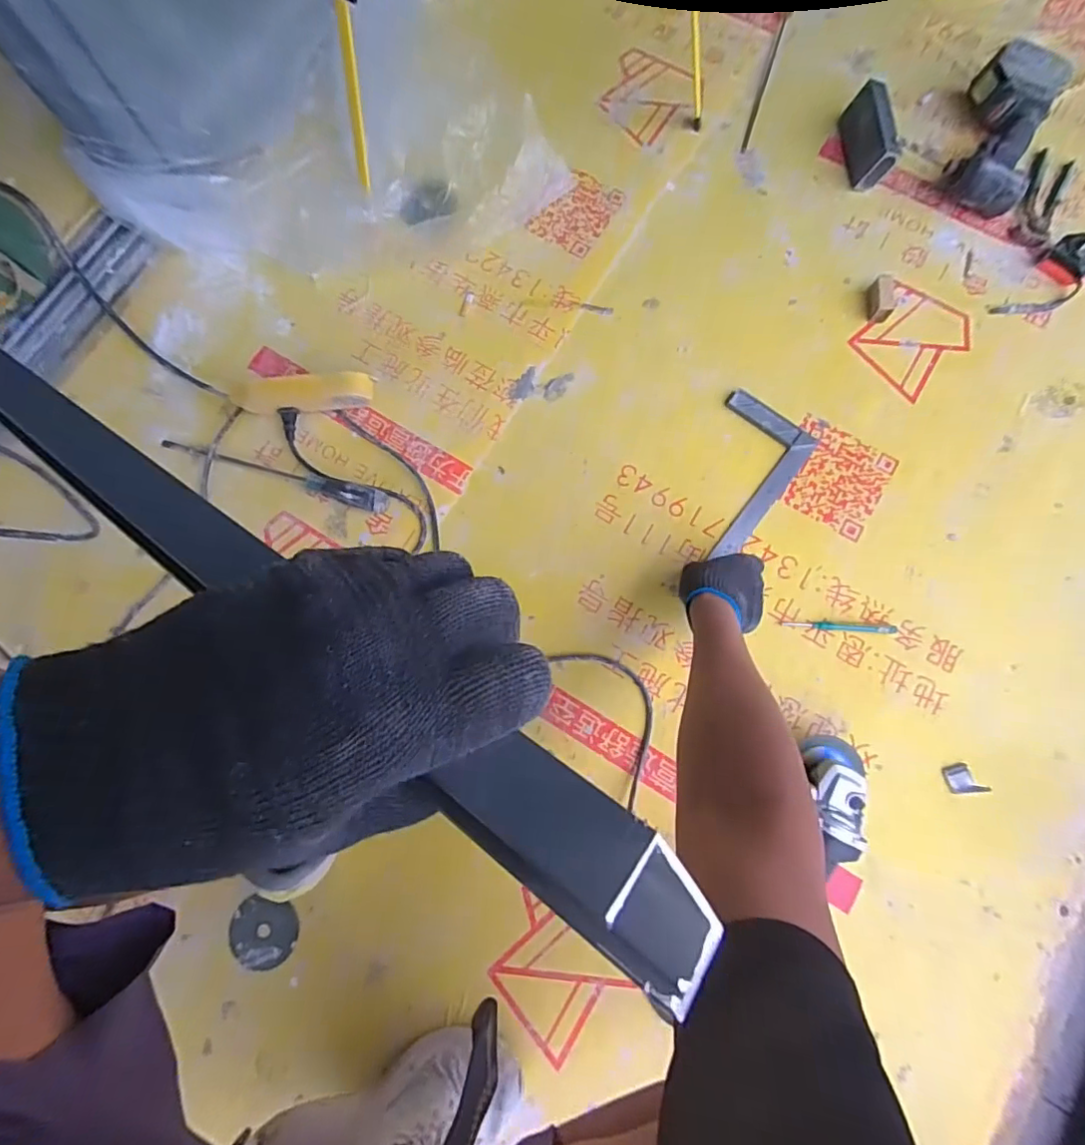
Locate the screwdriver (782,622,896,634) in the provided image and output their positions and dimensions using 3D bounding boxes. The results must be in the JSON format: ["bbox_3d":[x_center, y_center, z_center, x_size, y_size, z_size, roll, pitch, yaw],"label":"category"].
[{"bbox_3d":[0.399,0.072,0.742,0.145,0.007,0.010,3,81,3],"label":"screwdriver"}]

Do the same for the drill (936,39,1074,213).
[{"bbox_3d":[0.685,-0.655,0.829,0.114,0.081,0.212,22,82,6],"label":"drill"}]

